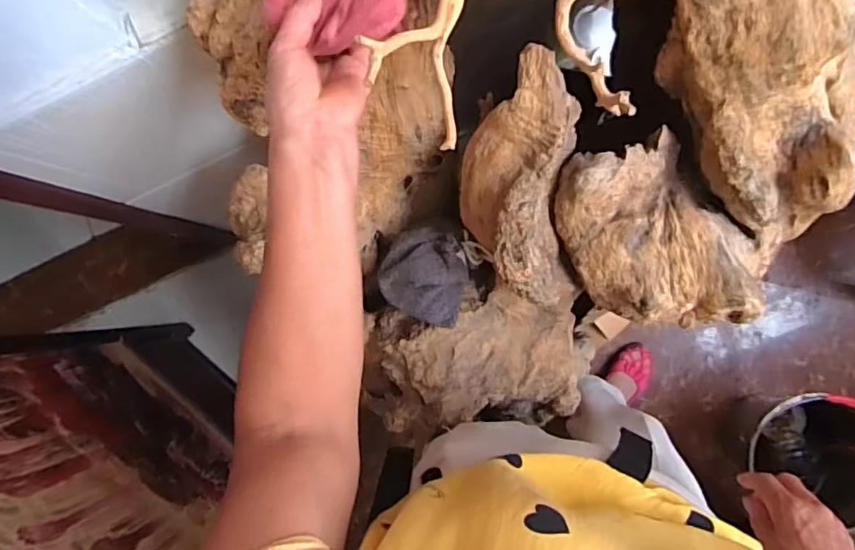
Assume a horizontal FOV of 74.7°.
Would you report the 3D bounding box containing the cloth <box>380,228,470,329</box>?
[{"bbox_3d":[-0.003,-0.005,0.645,0.102,0.074,0.111,20,90,6],"label":"cloth"}]

